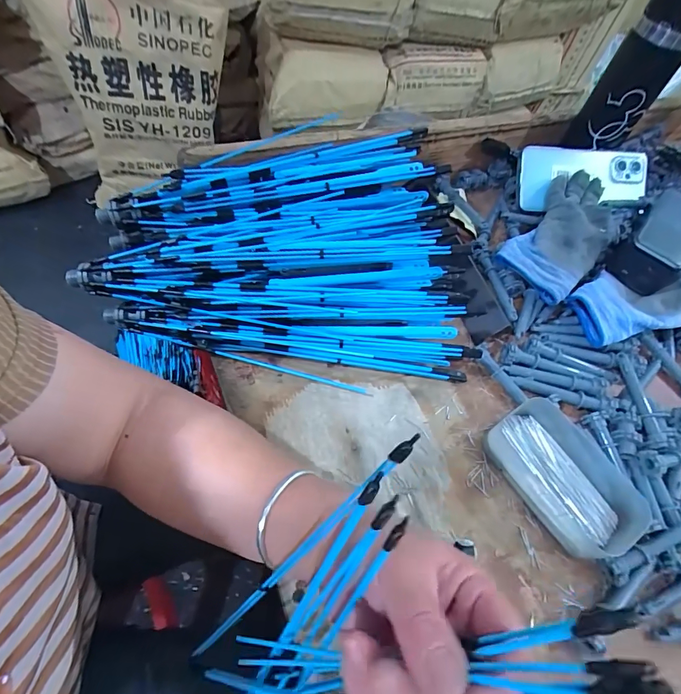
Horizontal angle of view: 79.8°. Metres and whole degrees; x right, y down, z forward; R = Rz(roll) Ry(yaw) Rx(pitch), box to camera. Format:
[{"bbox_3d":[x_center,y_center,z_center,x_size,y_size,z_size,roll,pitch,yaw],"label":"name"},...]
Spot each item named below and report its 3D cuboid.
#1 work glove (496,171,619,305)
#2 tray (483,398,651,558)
[{"bbox_3d":[0.246,-0.125,0.448,0.087,0.052,0.181,36,60,14],"label":"work glove"},{"bbox_3d":[0.182,0.102,0.330,0.071,0.025,0.119,-29,66,-23],"label":"tray"}]

